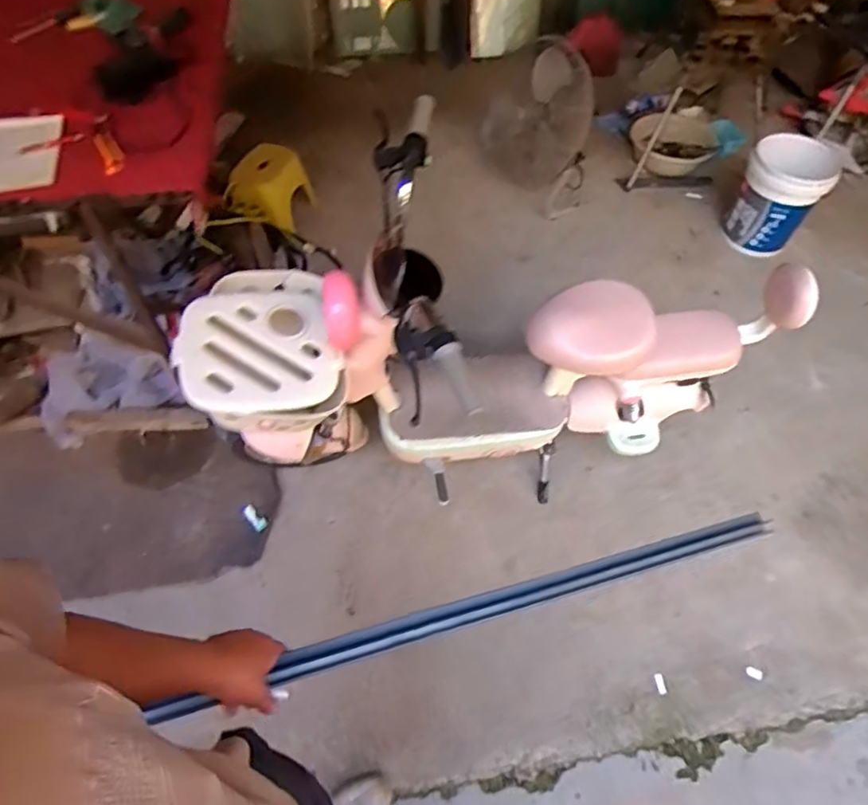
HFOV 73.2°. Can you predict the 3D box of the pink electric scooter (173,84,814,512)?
[{"bbox_3d":[0.131,-0.122,1.371,1.293,0.834,0.508,-16,58,-11],"label":"pink electric scooter"}]

